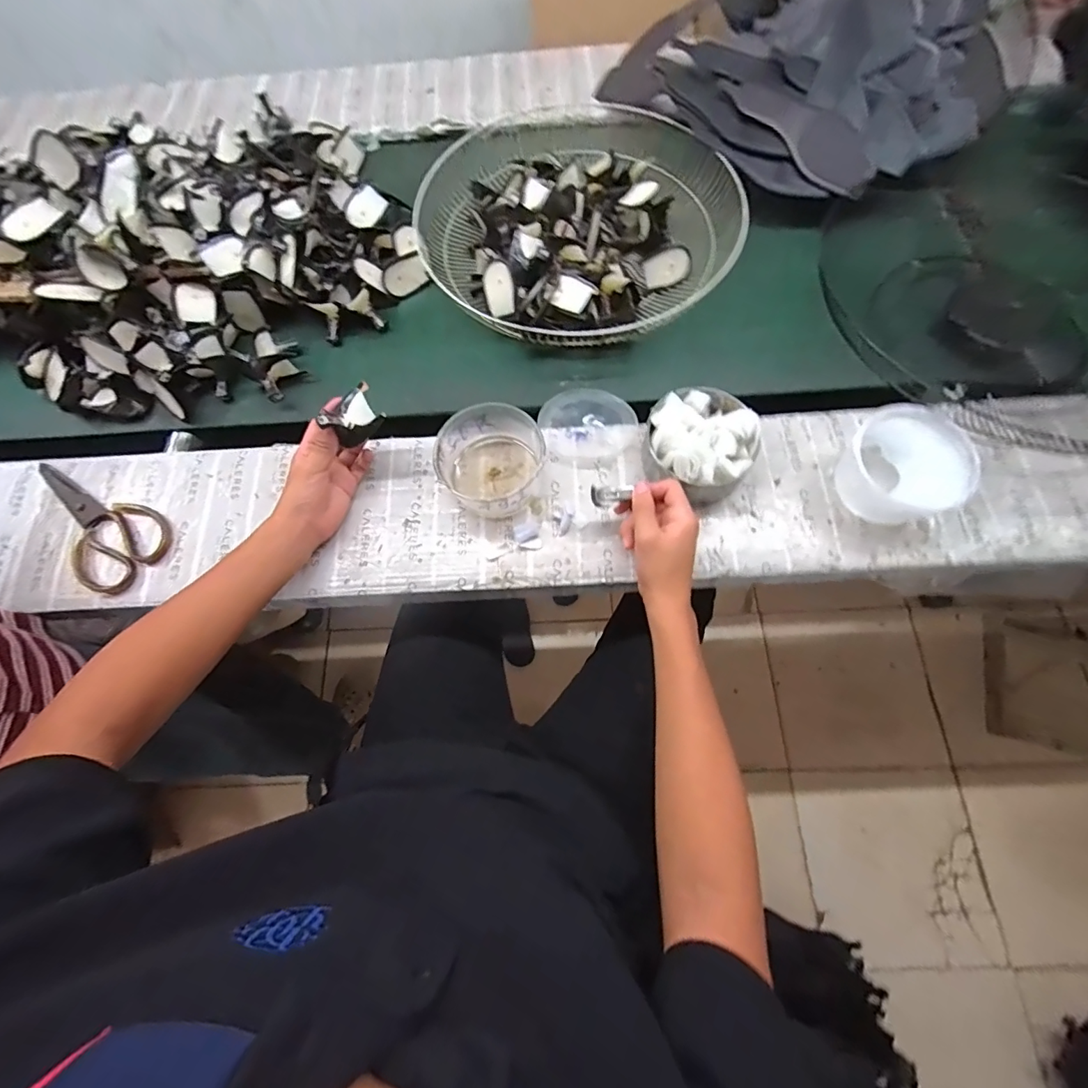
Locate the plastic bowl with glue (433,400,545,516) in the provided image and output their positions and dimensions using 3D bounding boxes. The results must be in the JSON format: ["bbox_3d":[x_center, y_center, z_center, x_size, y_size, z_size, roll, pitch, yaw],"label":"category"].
[{"bbox_3d":[-0.058,-0.094,0.545,0.104,0.063,0.111,-1,69,3],"label":"plastic bowl with glue"}]

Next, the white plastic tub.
[{"bbox_3d":[0.379,-0.079,0.516,0.104,0.064,0.113,-1,69,3],"label":"white plastic tub"}]

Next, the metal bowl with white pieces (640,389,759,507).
[{"bbox_3d":[0.173,-0.111,0.537,0.115,0.069,0.122,-1,69,3],"label":"metal bowl with white pieces"}]

